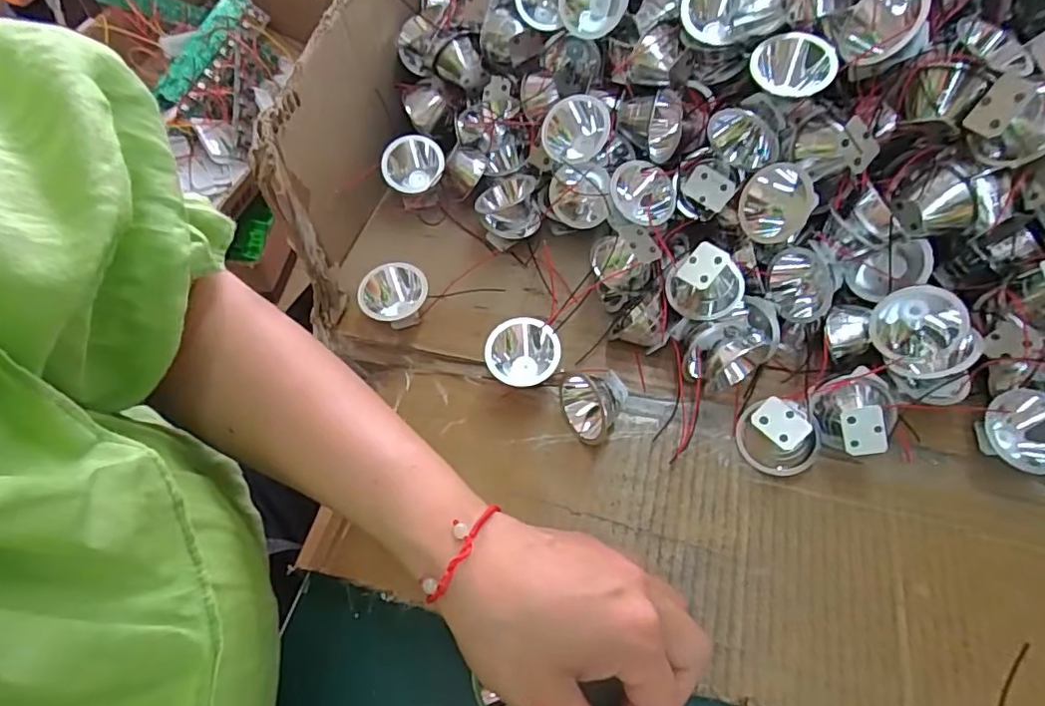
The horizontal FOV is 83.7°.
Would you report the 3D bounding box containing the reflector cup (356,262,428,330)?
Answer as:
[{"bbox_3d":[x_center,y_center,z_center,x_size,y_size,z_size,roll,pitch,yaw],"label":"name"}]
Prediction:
[{"bbox_3d":[-0.085,-0.035,0.389,0.044,0.035,0.032,-26,59,-16],"label":"reflector cup"}]

